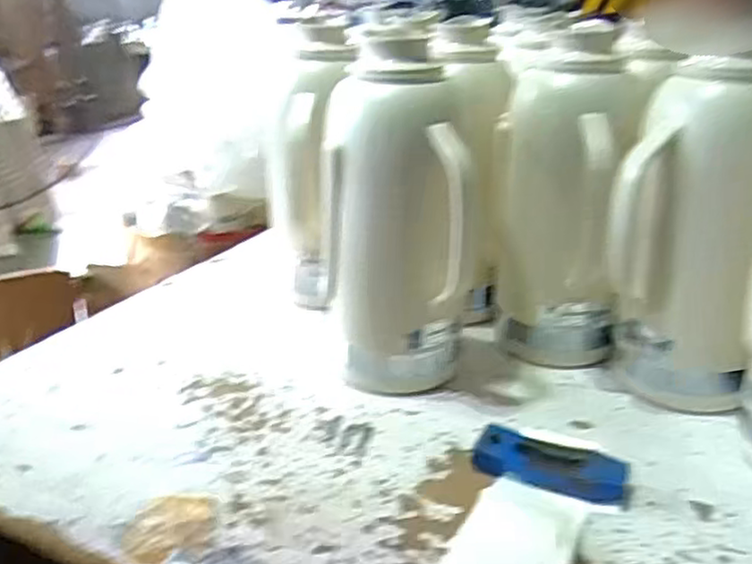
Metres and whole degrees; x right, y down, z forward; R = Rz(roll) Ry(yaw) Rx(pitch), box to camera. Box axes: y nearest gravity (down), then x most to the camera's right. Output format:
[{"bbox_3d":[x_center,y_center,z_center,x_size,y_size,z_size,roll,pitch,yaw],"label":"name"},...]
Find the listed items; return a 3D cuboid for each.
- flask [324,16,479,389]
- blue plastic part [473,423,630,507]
[{"bbox_3d":[0.019,-0.062,0.746,0.141,0.368,0.152,-4,25,-5],"label":"flask"},{"bbox_3d":[0.162,0.171,0.650,0.135,0.021,0.061,11,27,24],"label":"blue plastic part"}]

